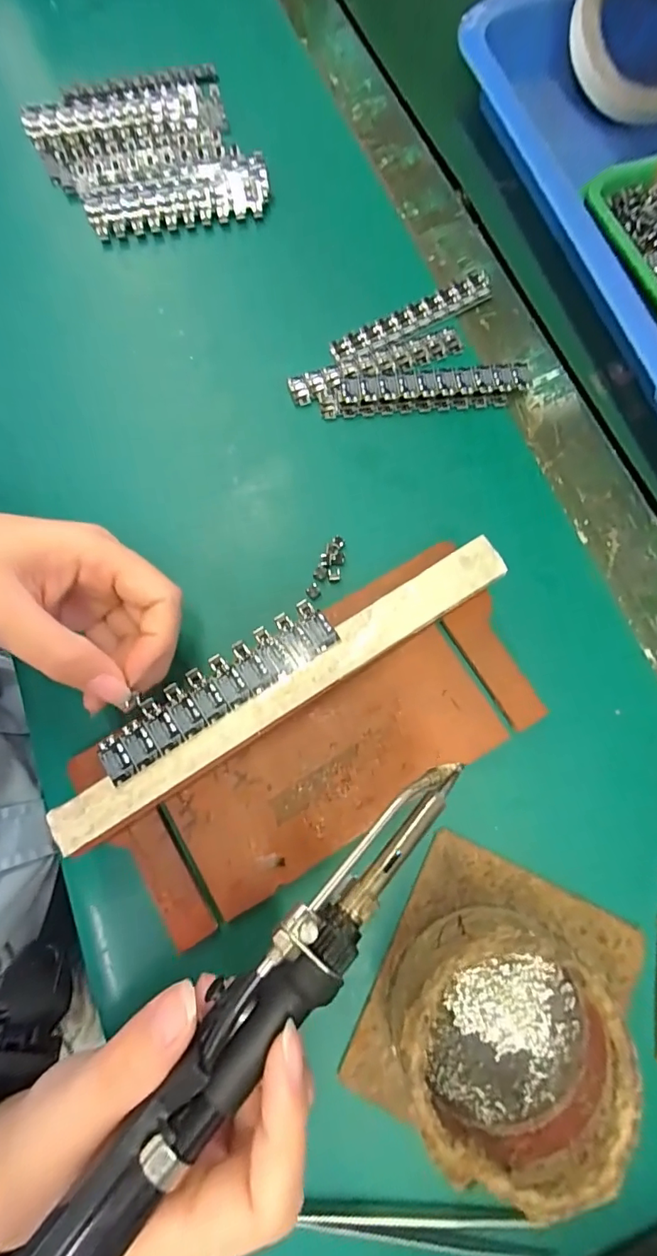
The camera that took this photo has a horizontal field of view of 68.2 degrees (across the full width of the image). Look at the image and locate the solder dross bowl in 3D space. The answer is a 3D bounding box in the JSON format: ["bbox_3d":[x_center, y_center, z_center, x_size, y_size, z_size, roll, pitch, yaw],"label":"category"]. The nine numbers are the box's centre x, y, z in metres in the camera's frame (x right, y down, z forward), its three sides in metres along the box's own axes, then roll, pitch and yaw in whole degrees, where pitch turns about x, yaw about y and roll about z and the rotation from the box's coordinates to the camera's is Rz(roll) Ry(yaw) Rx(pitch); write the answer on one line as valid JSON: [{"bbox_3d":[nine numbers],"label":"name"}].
[{"bbox_3d":[0.068,0.157,0.190,0.078,0.040,0.087,-18,75,-4],"label":"solder dross bowl"}]

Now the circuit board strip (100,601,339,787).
[{"bbox_3d":[-0.046,0.025,0.203,0.106,0.005,0.024,-33,78,-8],"label":"circuit board strip"}]

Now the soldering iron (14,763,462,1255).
[{"bbox_3d":[-0.024,0.121,0.144,0.026,0.019,0.205,41,71,11],"label":"soldering iron"}]

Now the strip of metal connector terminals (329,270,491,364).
[{"bbox_3d":[0.053,-0.190,0.298,0.114,0.005,0.020,-31,76,-7],"label":"strip of metal connector terminals"}]

